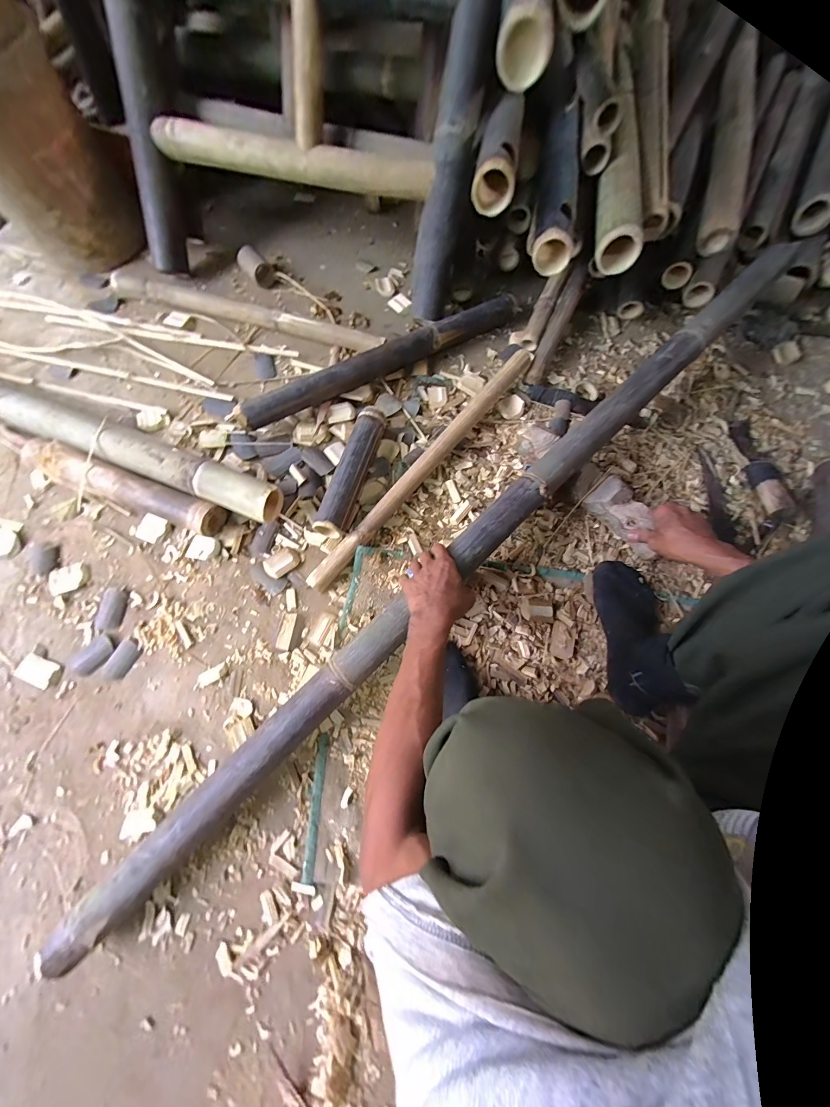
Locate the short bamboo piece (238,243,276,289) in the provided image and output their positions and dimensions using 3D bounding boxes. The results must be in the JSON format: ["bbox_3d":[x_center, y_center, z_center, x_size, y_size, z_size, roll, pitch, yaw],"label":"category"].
[{"bbox_3d":[-0.377,-0.682,0.850,0.058,0.054,0.084,-38,76,-12],"label":"short bamboo piece"}]

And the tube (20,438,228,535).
[{"bbox_3d":[-0.537,-0.120,0.665,0.383,0.068,0.061,20,73,6],"label":"tube"}]

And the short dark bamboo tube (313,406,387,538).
[{"bbox_3d":[-0.119,-0.156,0.677,0.055,0.060,0.260,17,73,3],"label":"short dark bamboo tube"}]

